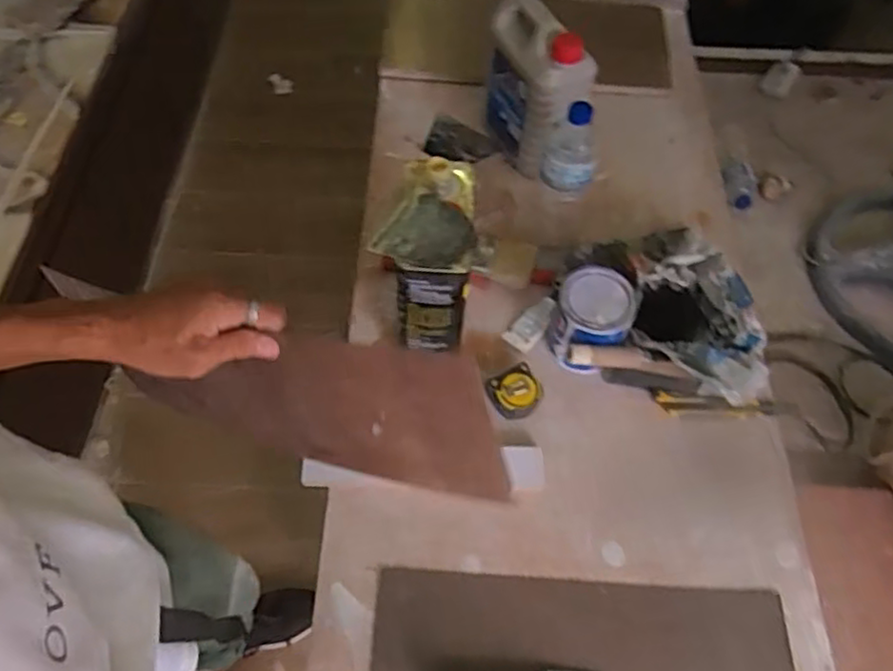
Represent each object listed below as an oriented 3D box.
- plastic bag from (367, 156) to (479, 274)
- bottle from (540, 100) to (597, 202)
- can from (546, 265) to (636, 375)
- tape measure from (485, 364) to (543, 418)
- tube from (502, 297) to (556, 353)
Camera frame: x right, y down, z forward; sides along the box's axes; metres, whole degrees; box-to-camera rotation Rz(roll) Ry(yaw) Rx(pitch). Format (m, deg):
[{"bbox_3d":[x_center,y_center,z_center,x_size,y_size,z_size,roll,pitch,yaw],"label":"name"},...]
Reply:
[{"bbox_3d":[-0.012,-0.144,0.800,0.114,0.041,0.170,16,61,8],"label":"plastic bag"},{"bbox_3d":[0.171,-0.252,0.926,0.080,0.127,0.065,7,60,2],"label":"bottle"},{"bbox_3d":[0.198,-0.019,0.937,0.098,0.108,0.112,20,62,10],"label":"can"},{"bbox_3d":[0.095,0.079,0.927,0.071,0.035,0.068,-24,64,-15],"label":"tape measure"},{"bbox_3d":[0.127,-0.018,0.995,0.046,0.014,0.092,40,84,19],"label":"tube"}]

